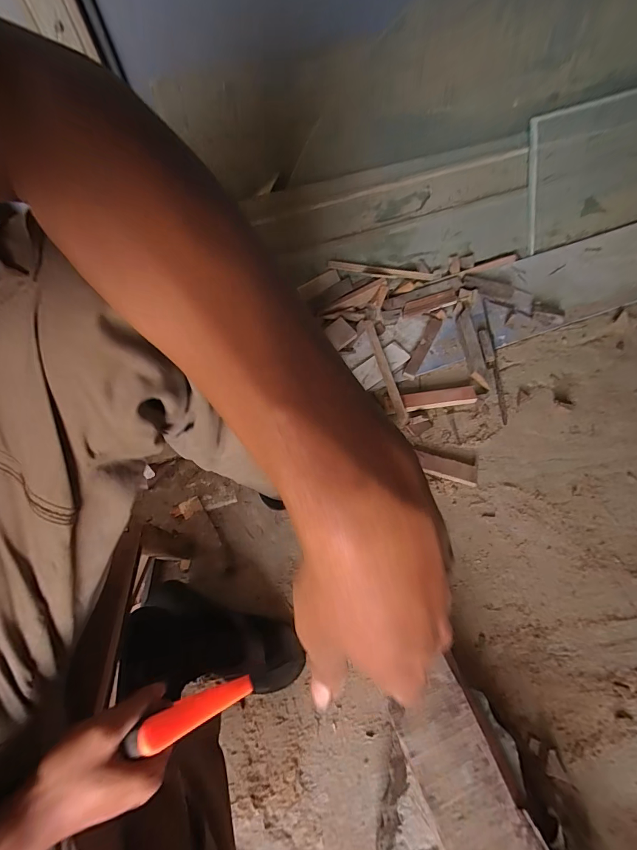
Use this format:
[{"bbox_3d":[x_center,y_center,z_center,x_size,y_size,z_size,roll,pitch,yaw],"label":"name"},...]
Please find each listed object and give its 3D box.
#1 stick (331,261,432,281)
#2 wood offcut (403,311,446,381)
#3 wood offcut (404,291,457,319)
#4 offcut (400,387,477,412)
[{"bbox_3d":[0.155,-0.371,0.882,0.269,0.014,0.024,-1,62,-18],"label":"stick"},{"bbox_3d":[0.244,-0.188,0.836,0.030,0.017,0.201,24,67,14],"label":"wood offcut"},{"bbox_3d":[0.268,-0.290,0.880,0.138,0.010,0.039,-18,82,-5],"label":"wood offcut"},{"bbox_3d":[0.259,-0.056,0.782,0.156,0.014,0.039,-9,64,-1],"label":"offcut"}]

